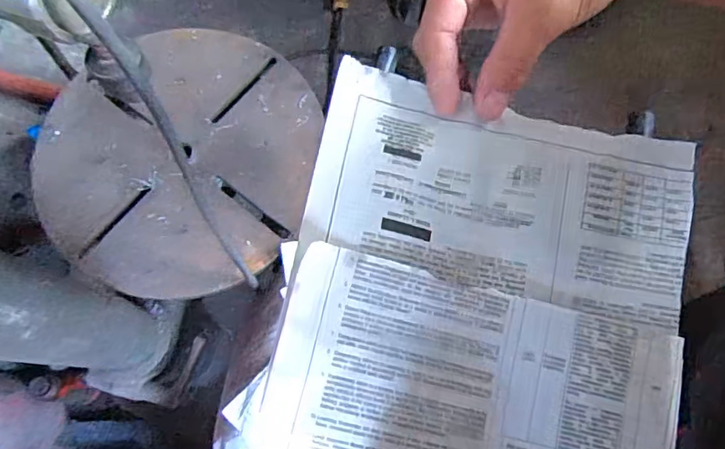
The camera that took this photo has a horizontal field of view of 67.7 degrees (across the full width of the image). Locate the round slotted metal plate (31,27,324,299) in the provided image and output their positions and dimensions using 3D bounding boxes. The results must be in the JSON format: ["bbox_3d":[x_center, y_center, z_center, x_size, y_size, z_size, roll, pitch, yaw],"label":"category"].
[{"bbox_3d":[-0.255,-0.097,0.740,0.365,0.020,0.374,0,74,0],"label":"round slotted metal plate"}]

